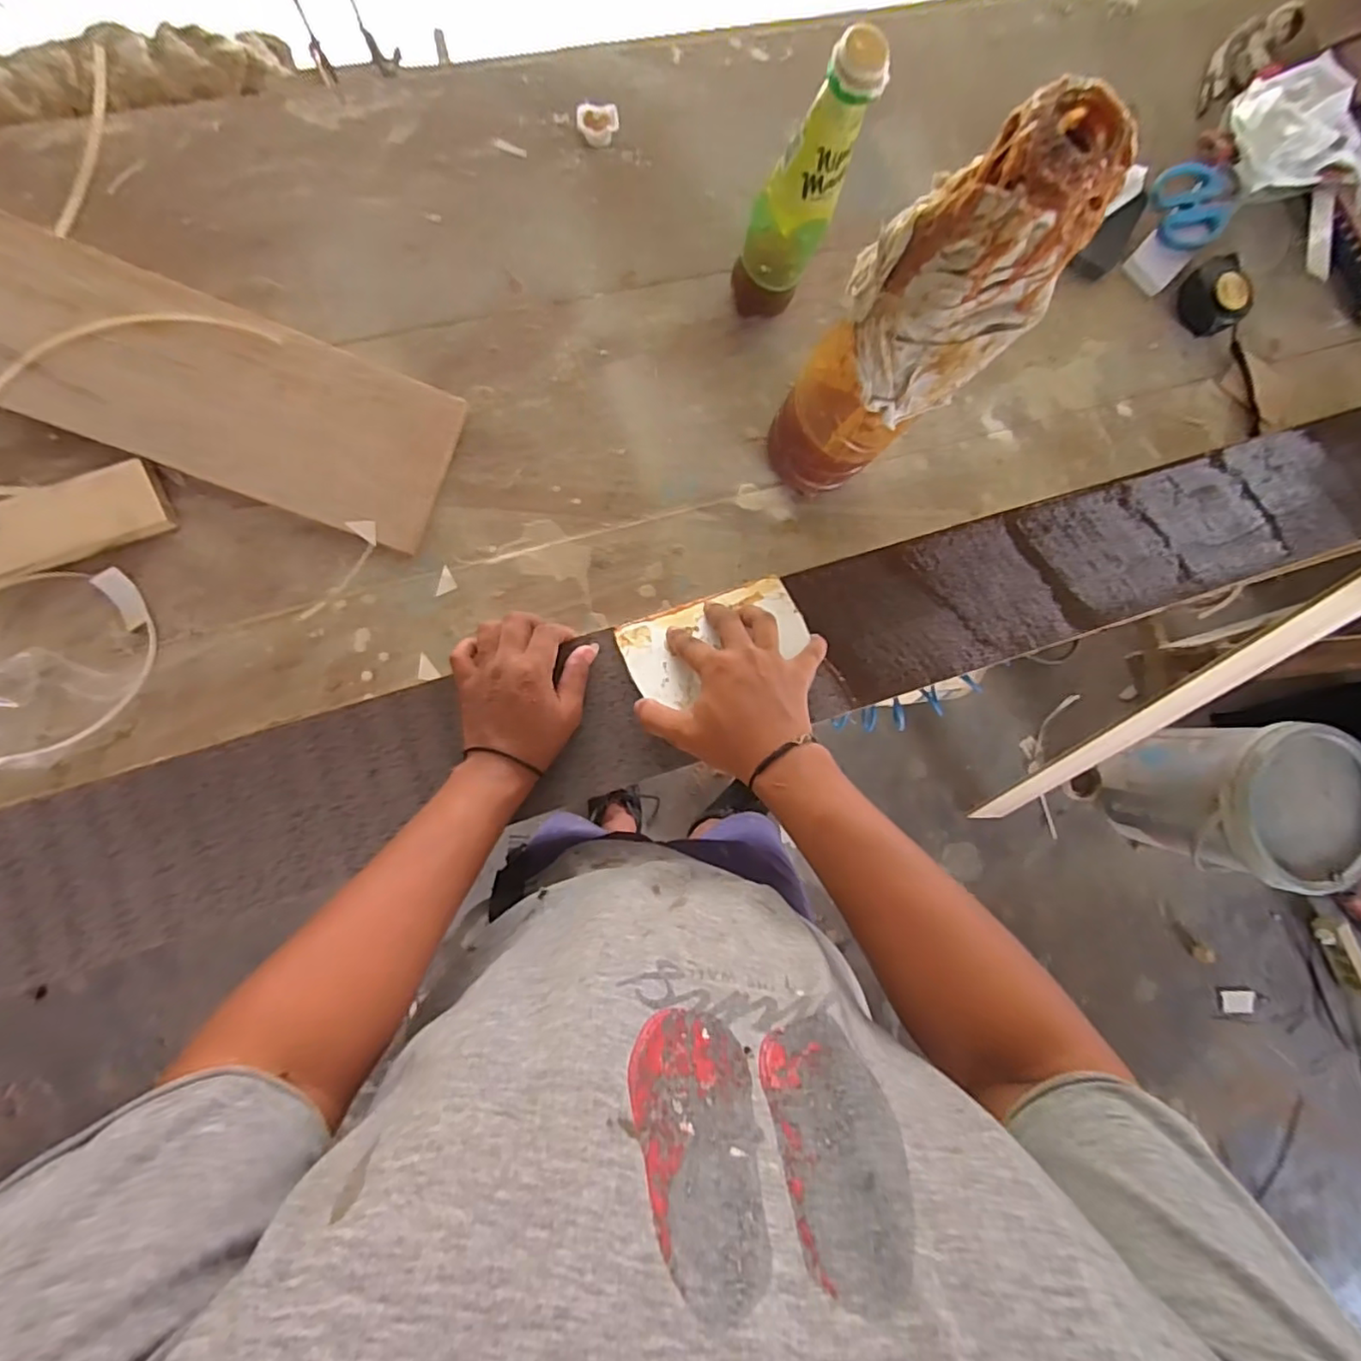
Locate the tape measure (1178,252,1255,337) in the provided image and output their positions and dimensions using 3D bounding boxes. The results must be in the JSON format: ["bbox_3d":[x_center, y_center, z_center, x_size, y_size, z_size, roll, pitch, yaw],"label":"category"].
[{"bbox_3d":[0.517,-0.371,0.607,0.069,0.040,0.063,-34,93,-9],"label":"tape measure"}]

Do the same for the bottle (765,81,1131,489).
[{"bbox_3d":[0.140,-0.204,0.407,0.096,0.314,0.076,-9,89,-9],"label":"bottle"}]

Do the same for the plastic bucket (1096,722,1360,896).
[{"bbox_3d":[1.140,0.247,1.312,0.294,0.356,0.292,0,87,-9],"label":"plastic bucket"}]

